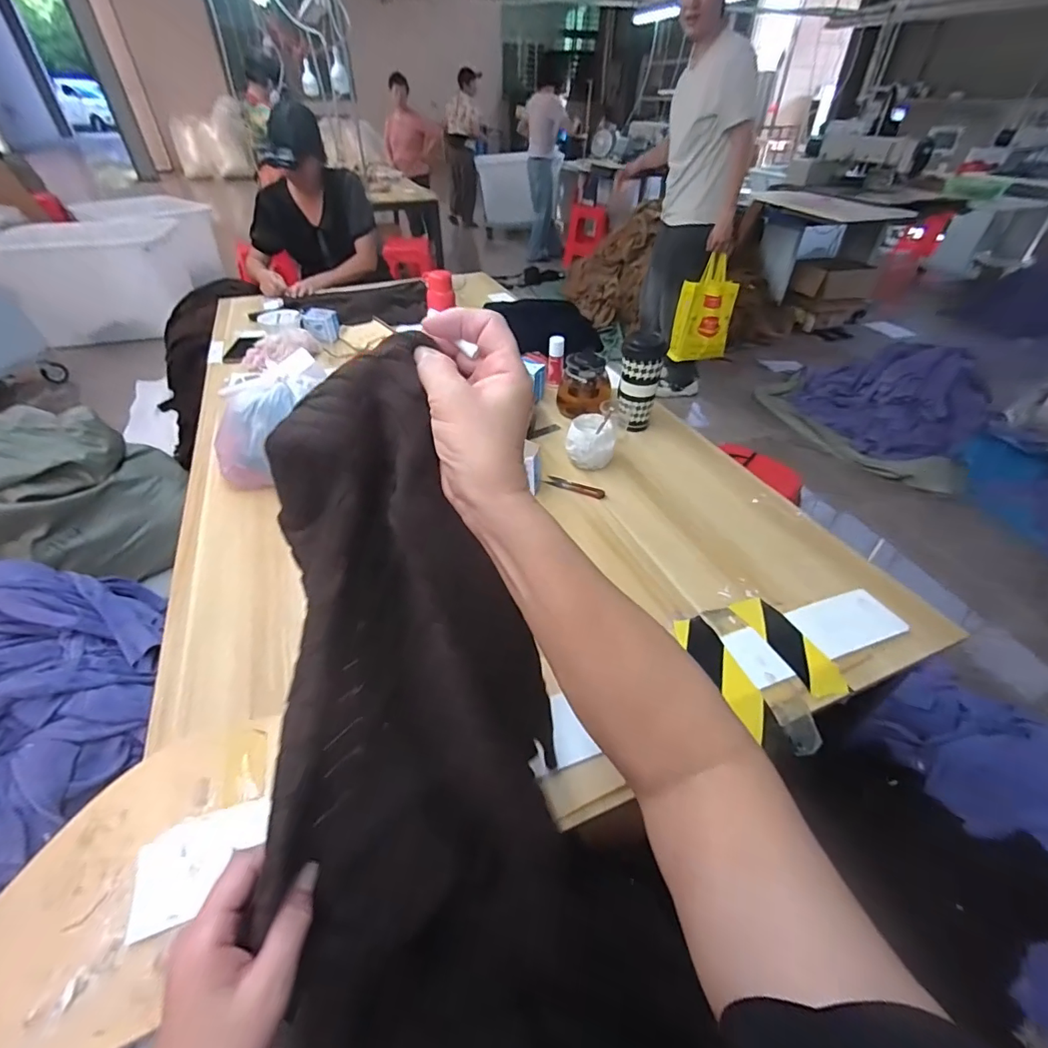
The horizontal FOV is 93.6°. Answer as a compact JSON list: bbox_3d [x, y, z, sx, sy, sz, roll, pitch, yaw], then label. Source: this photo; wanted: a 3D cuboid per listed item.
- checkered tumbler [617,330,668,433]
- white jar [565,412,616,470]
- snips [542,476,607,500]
[{"bbox_3d":[0.235,-0.291,1.012,0.078,0.181,0.068,-16,43,-18],"label":"checkered tumbler"},{"bbox_3d":[0.129,-0.155,0.948,0.090,0.088,0.093,6,41,6],"label":"white jar"},{"bbox_3d":[0.095,-0.069,0.914,0.113,0.006,0.031,19,44,20],"label":"snips"}]

